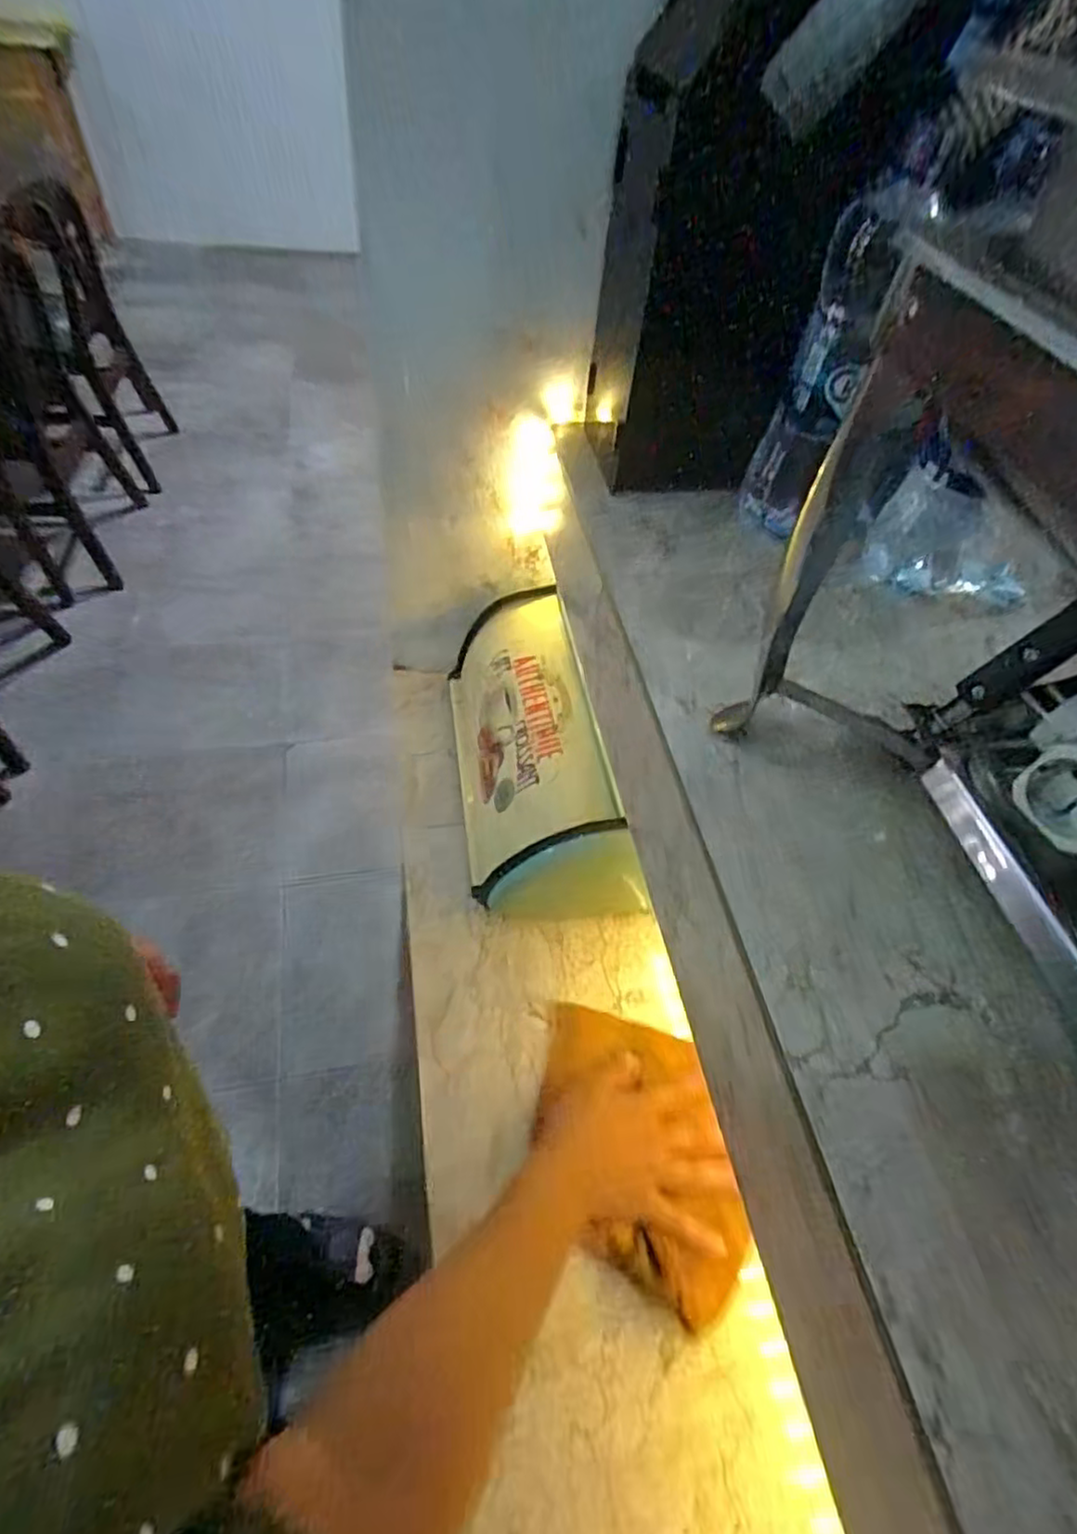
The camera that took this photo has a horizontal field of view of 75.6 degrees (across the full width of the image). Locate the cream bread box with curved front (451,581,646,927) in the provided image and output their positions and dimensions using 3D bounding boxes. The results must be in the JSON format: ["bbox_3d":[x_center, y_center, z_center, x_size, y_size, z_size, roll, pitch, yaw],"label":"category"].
[{"bbox_3d":[-0.007,-0.026,0.687,0.139,0.140,0.334,-2,52,-10],"label":"cream bread box with curved front"}]

